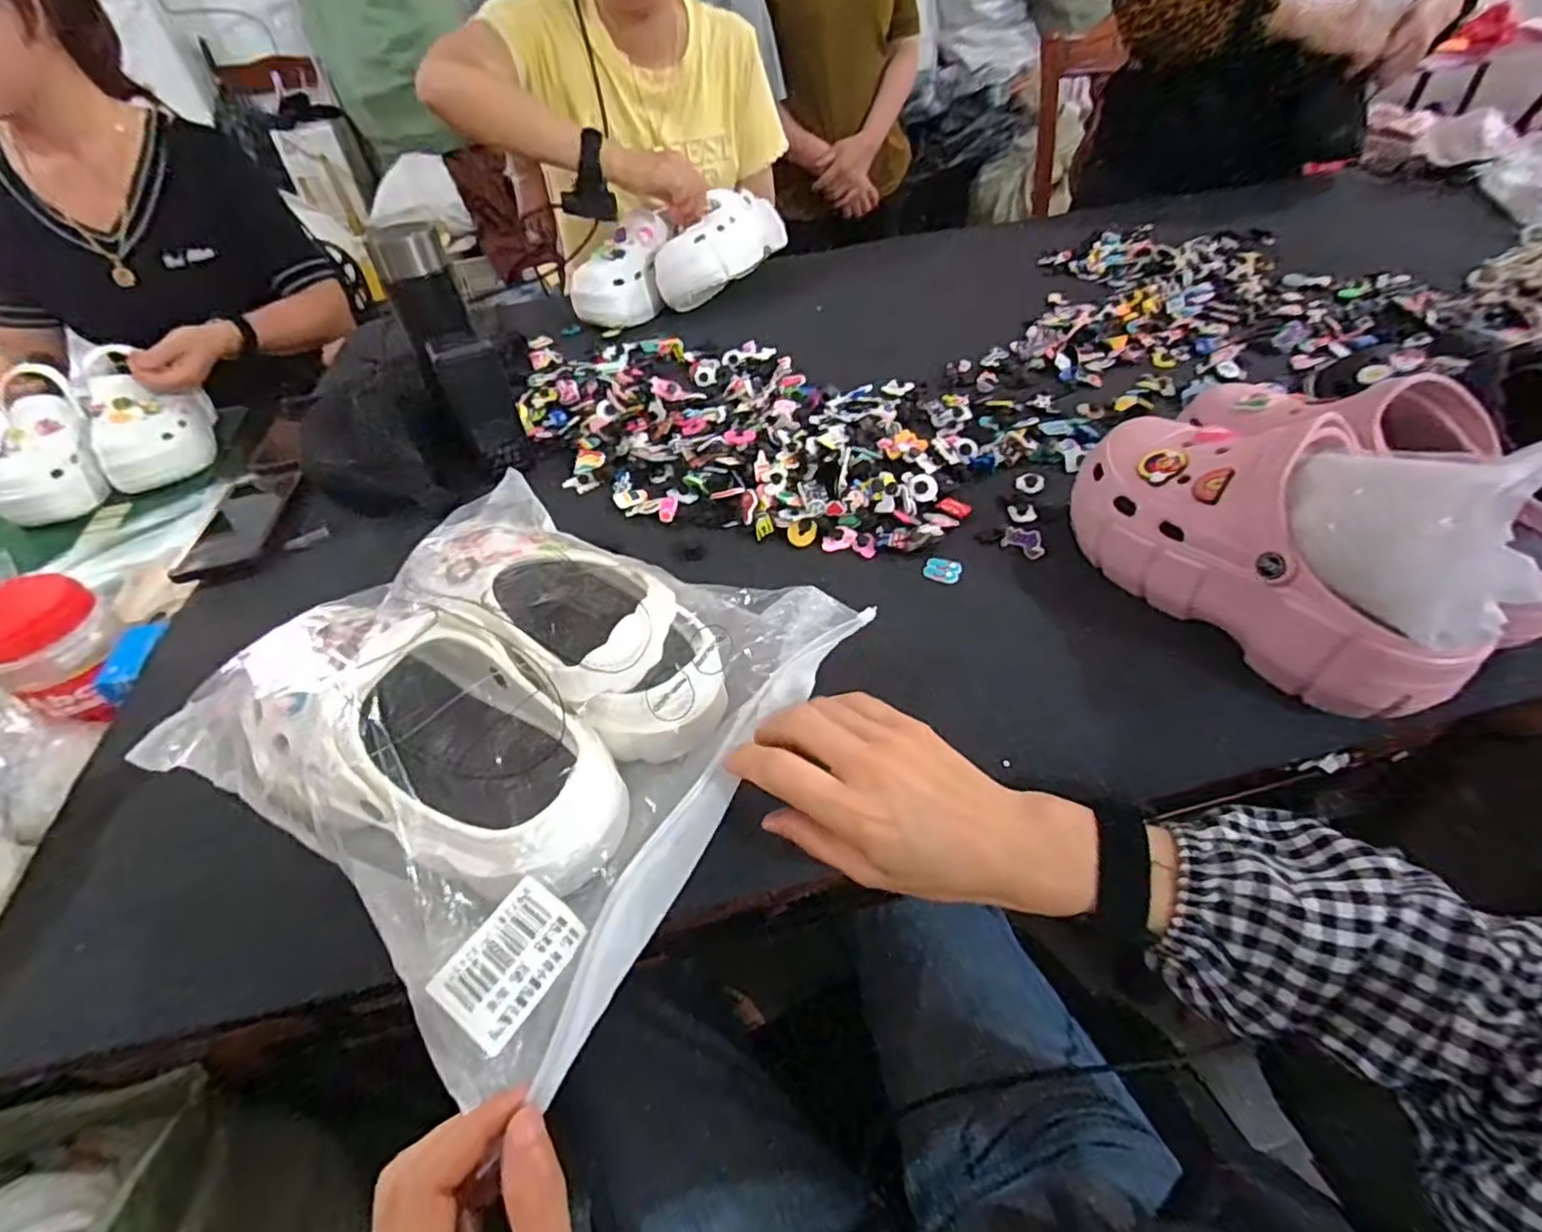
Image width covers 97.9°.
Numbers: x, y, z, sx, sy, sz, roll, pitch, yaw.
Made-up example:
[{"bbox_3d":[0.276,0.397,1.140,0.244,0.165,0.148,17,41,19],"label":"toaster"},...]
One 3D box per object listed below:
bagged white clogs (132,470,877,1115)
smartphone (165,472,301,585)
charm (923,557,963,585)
[{"bbox_3d":[-0.151,0.037,0.388,0.297,0.097,0.283,21,51,24],"label":"bagged white clogs"},{"bbox_3d":[-0.486,-0.086,0.614,0.063,0.008,0.135,3,52,-5],"label":"smartphone"},{"bbox_3d":[0.134,-0.036,0.524,0.028,0.007,0.021,20,50,24],"label":"charm"}]

